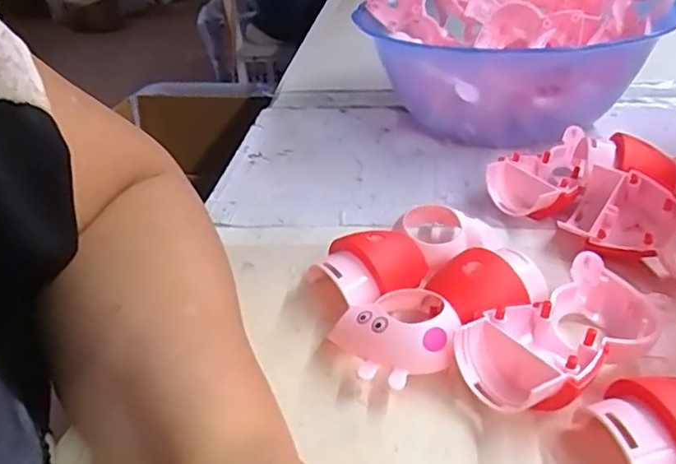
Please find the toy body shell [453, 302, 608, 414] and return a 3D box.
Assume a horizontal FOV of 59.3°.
[{"bbox_3d":[0.081,0.055,0.249,0.048,0.030,0.047,-22,36,-25],"label":"toy body shell"}]

